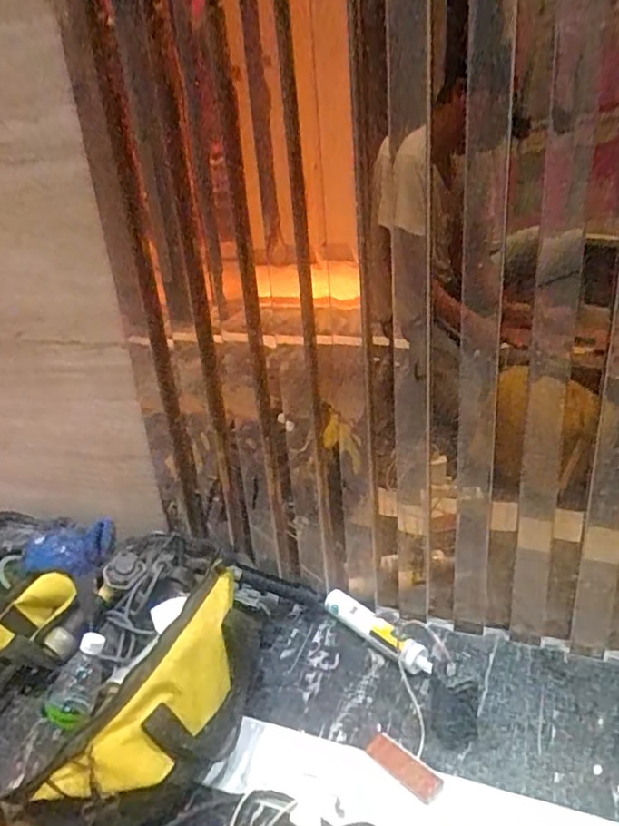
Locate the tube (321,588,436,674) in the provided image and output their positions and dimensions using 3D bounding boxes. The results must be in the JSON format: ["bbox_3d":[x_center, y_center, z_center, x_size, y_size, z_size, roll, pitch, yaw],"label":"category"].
[{"bbox_3d":[0.119,0.385,1.041,0.048,0.046,0.224,-24,30,-35],"label":"tube"}]

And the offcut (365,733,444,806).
[{"bbox_3d":[0.136,0.509,0.851,0.043,0.010,0.114,-27,30,-37],"label":"offcut"}]

